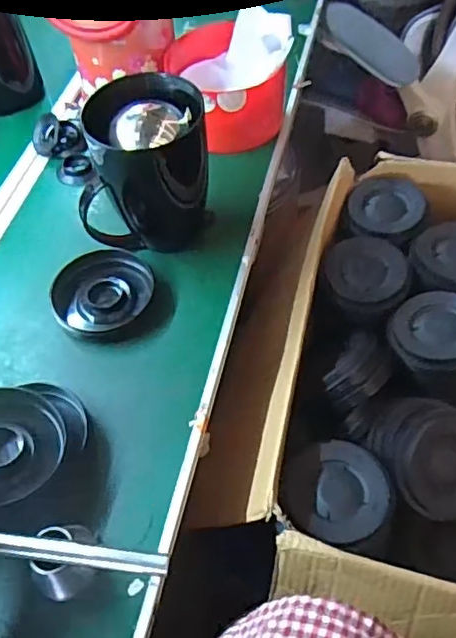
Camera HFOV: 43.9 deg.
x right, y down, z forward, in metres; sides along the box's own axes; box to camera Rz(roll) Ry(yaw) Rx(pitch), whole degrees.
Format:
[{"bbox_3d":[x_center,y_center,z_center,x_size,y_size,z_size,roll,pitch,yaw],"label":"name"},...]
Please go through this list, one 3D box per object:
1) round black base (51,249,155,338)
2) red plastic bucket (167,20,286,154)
[{"bbox_3d":[-0.148,-0.032,0.676,0.122,0.028,0.107,-16,54,-7],"label":"round black base"},{"bbox_3d":[-0.006,-0.331,0.825,0.136,0.111,0.149,-2,54,3],"label":"red plastic bucket"}]

